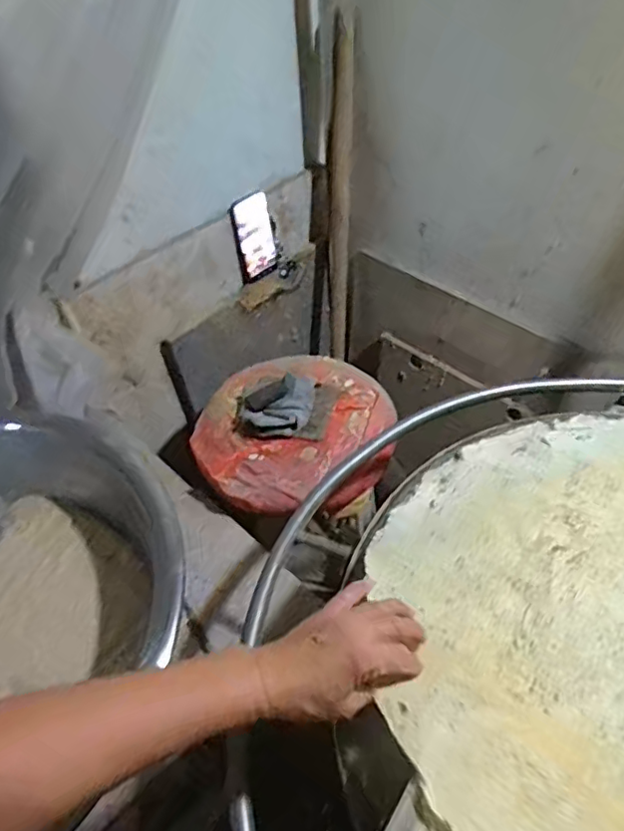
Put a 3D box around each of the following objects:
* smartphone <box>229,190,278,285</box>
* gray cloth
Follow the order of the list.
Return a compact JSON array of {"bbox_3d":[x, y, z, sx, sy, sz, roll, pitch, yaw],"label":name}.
[{"bbox_3d":[-0.109,-0.343,1.127,0.006,0.158,0.094,26,50,37],"label":"smartphone"},{"bbox_3d":[-0.059,-0.017,0.939,0.133,0.040,0.110,-5,46,-1],"label":"gray cloth"}]

